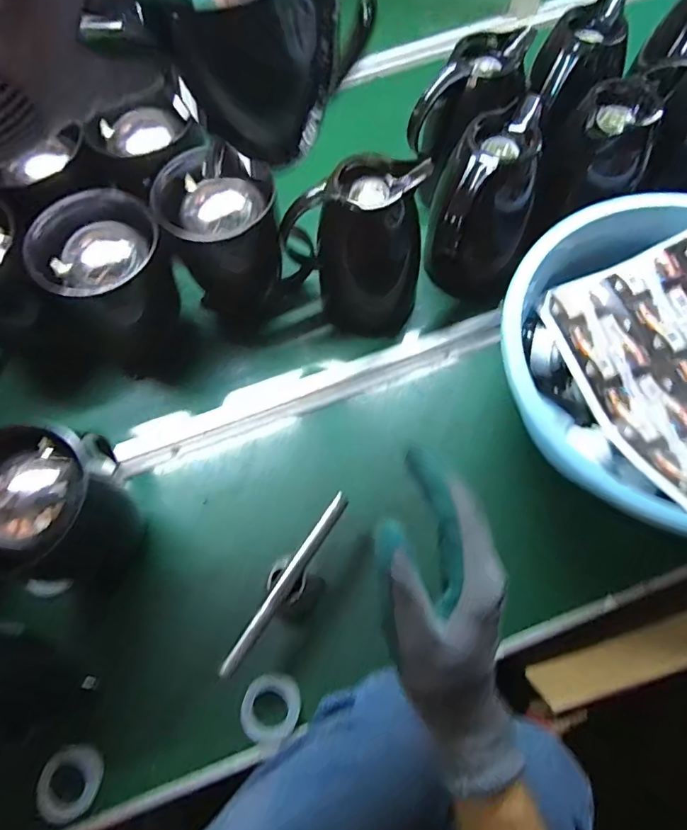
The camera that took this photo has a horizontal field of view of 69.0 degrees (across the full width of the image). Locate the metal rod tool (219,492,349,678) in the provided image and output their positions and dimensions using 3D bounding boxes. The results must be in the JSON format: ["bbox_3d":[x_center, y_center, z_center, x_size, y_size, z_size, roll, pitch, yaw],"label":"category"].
[{"bbox_3d":[-0.056,0.165,0.498,0.016,0.011,0.201,31,73,14],"label":"metal rod tool"}]

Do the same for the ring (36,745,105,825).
[{"bbox_3d":[-0.267,0.359,0.488,0.054,0.015,0.061,10,69,6],"label":"ring"}]

